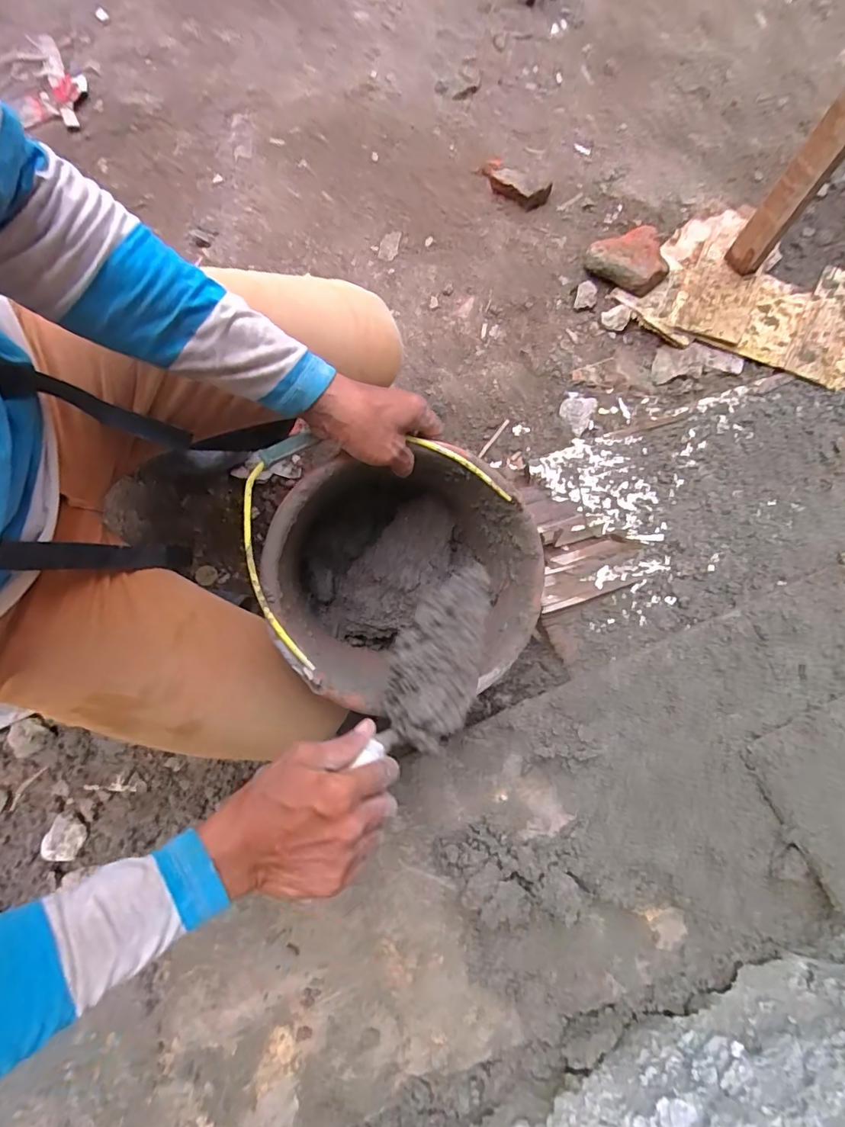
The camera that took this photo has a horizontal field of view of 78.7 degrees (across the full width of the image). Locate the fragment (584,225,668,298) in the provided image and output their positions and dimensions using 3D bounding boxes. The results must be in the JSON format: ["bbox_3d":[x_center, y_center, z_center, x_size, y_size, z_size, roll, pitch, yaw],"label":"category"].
[{"bbox_3d":[0.351,-0.513,0.856,0.112,0.056,0.123,-1,75,2],"label":"fragment"}]

